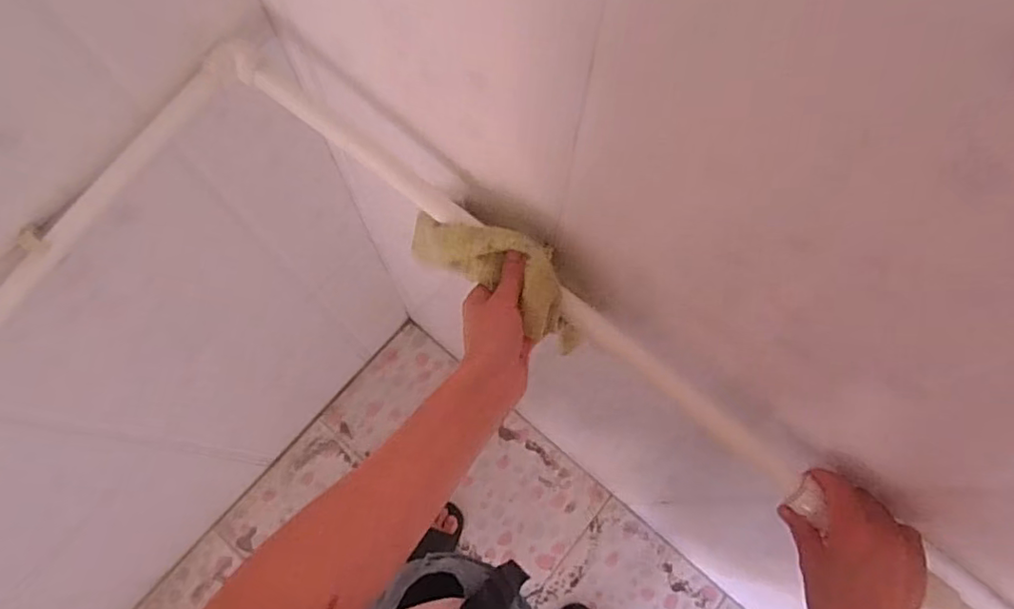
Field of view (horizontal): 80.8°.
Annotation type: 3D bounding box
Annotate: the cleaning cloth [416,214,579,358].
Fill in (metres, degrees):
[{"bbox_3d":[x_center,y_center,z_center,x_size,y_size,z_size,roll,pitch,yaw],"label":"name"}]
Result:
[{"bbox_3d":[-0.014,-0.028,0.473,0.163,0.067,0.049,32,74,21],"label":"cleaning cloth"}]

